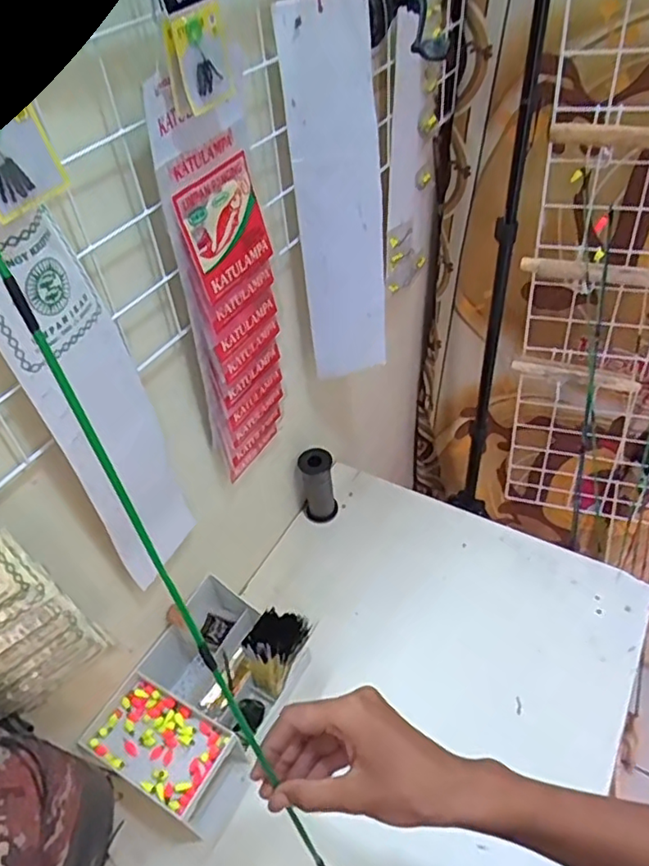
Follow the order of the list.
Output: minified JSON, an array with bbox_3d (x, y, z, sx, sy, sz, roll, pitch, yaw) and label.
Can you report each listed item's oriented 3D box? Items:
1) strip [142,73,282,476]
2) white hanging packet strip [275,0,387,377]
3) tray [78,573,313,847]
[{"bbox_3d":[-0.088,-0.124,0.591,0.028,0.399,0.114,23,52,26],"label":"strip"},{"bbox_3d":[0.019,-0.240,0.667,0.096,0.402,0.018,-18,43,-11],"label":"white hanging packet strip"},{"bbox_3d":[-0.140,0.303,0.703,0.165,0.105,0.232,19,51,23],"label":"tray"}]

